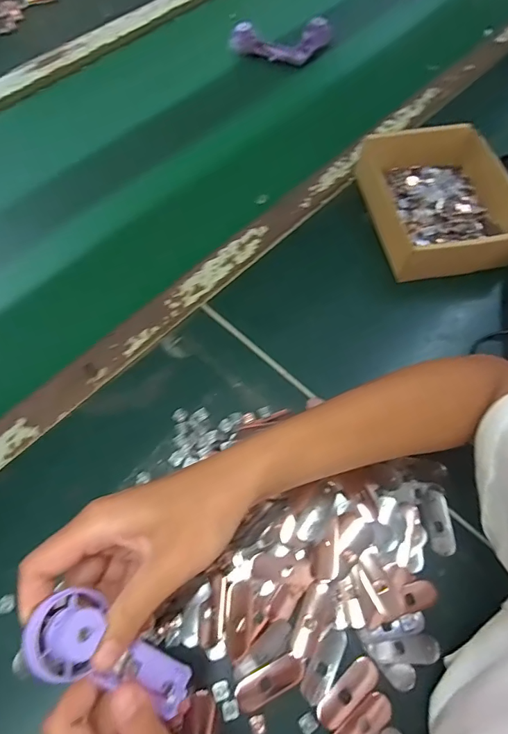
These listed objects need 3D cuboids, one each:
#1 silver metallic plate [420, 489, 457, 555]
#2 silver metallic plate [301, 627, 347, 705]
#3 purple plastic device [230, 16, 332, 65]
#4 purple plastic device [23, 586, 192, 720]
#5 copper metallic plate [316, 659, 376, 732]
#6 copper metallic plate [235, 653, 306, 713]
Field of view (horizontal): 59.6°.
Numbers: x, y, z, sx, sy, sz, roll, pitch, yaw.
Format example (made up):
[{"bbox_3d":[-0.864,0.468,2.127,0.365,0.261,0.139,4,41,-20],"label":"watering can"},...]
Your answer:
[{"bbox_3d":[0.149,0.124,0.356,0.021,0.005,0.049,-3,64,-2],"label":"silver metallic plate"},{"bbox_3d":[0.050,0.210,0.313,0.018,0.004,0.049,29,67,13],"label":"silver metallic plate"},{"bbox_3d":[0.041,-0.498,0.664,0.114,0.034,0.103,29,67,13],"label":"purple plastic device"},{"bbox_3d":[-0.073,0.151,0.231,0.028,0.092,0.037,6,52,54],"label":"purple plastic device"},{"bbox_3d":[0.065,0.225,0.306,0.050,0.004,0.018,-38,70,-17],"label":"copper metallic plate"},{"bbox_3d":[0.012,0.219,0.307,0.049,0.004,0.019,-22,66,-11],"label":"copper metallic plate"}]

